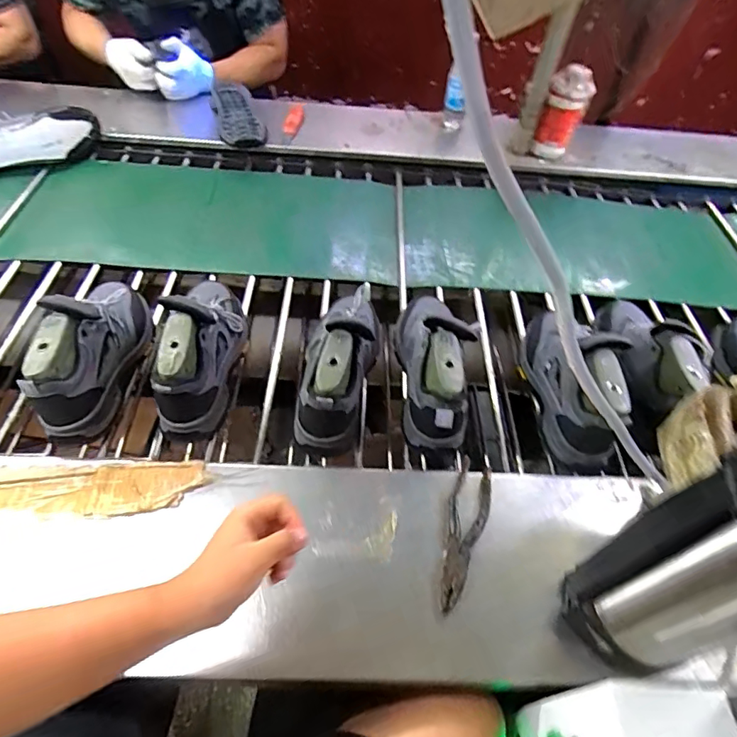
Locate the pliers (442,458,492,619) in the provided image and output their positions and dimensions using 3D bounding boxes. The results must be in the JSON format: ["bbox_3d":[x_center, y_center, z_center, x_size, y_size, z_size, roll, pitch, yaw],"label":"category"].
[{"bbox_3d":[0.114,0.194,0.601,0.046,0.014,0.189,19,54,10],"label":"pliers"}]

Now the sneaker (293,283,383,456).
[{"bbox_3d":[-0.040,-0.017,0.724,0.088,0.125,0.252,10,53,4],"label":"sneaker"}]

